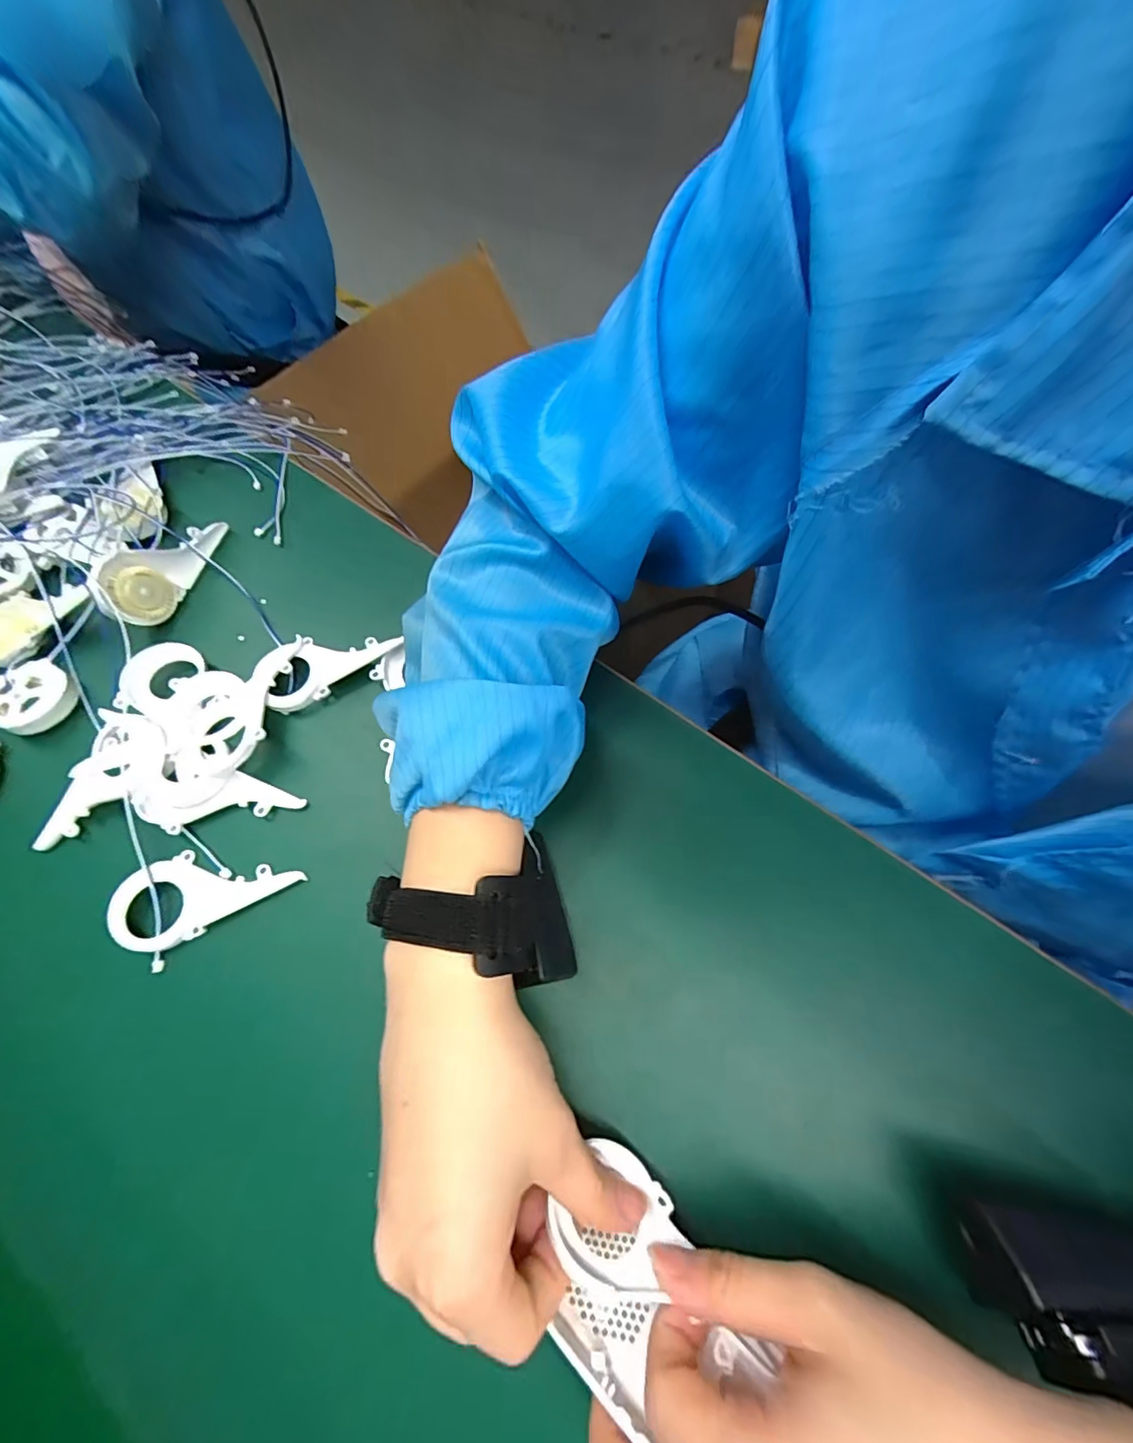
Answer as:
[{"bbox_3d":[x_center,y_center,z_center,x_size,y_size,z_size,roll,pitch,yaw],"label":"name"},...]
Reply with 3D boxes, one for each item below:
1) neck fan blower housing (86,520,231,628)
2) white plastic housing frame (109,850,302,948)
[{"bbox_3d":[-0.258,-0.101,0.341,0.014,0.042,0.091,-2,45,41],"label":"neck fan blower housing"},{"bbox_3d":[-0.191,0.085,0.278,0.085,0.013,0.045,-28,71,-10],"label":"white plastic housing frame"}]

